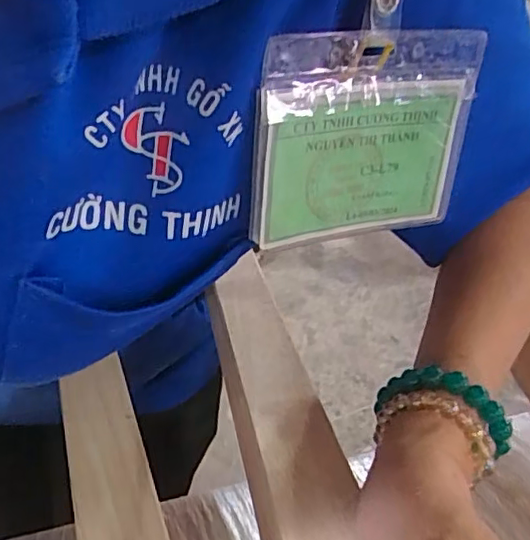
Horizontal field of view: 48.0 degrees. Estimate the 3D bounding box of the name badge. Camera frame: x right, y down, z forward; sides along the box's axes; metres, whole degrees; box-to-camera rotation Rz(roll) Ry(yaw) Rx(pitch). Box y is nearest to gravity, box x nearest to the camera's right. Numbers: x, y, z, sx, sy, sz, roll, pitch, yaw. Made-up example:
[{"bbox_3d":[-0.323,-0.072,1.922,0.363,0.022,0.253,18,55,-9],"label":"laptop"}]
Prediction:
[{"bbox_3d":[0.038,-0.050,0.235,0.093,0.079,0.005,-9,33,-25],"label":"name badge"}]

